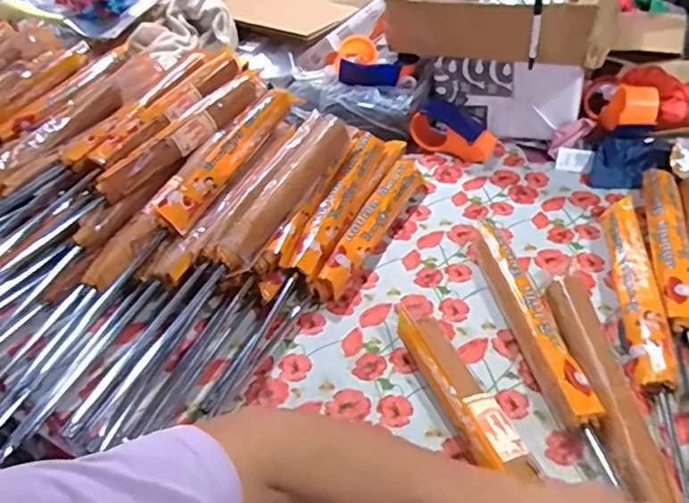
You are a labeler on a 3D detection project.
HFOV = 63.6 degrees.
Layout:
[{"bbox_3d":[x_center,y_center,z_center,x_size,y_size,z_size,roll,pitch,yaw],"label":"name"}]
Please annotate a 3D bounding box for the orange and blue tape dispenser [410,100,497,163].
[{"bbox_3d":[0.197,-0.217,0.997,0.140,0.066,0.066,28,50,31],"label":"orange and blue tape dispenser"}]

